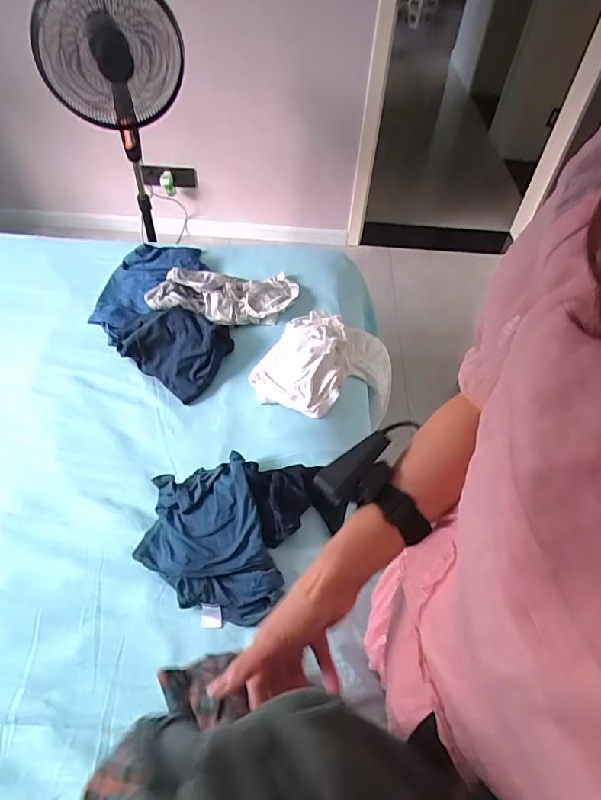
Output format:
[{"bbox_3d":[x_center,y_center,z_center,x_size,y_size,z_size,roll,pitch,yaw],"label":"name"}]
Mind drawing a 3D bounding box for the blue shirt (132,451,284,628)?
[{"bbox_3d":[-0.155,0.219,0.748,0.200,0.064,0.260,-15,53,-14],"label":"blue shirt"}]

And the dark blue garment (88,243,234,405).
[{"bbox_3d":[-0.328,-0.205,1.079,0.286,0.052,0.501,-14,52,-13],"label":"dark blue garment"}]

